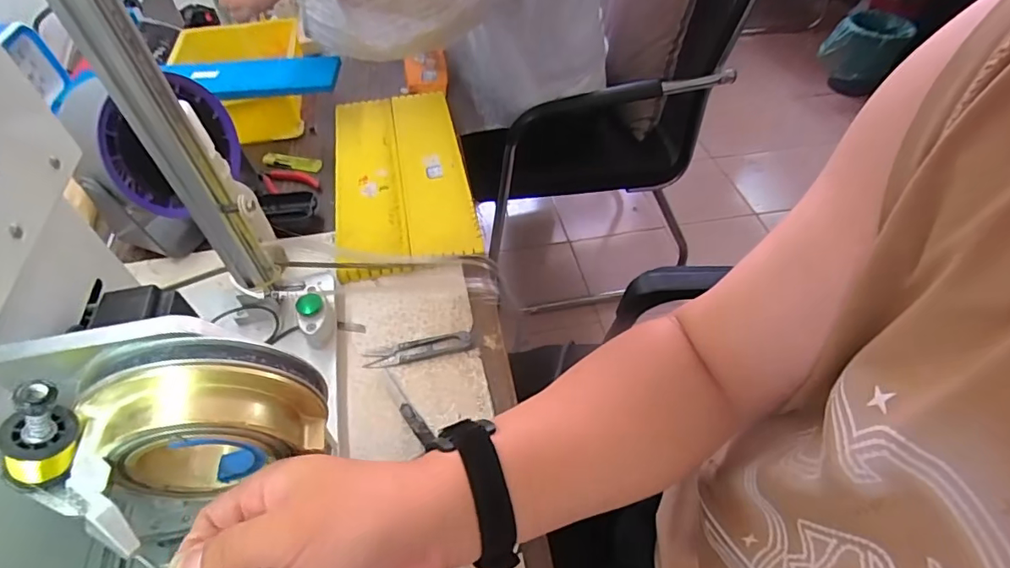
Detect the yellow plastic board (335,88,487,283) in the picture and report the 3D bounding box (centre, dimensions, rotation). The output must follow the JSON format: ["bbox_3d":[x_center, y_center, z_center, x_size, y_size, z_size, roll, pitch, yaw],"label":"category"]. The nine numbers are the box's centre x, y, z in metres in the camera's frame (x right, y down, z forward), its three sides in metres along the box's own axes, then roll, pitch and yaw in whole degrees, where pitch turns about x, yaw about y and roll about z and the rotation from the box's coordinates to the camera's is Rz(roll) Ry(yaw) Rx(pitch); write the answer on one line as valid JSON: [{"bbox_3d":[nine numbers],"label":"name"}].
[{"bbox_3d":[-0.135,-0.154,0.643,0.159,0.023,0.337,-9,51,-7],"label":"yellow plastic board"}]

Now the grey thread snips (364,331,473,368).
[{"bbox_3d":[-0.084,0.063,0.485,0.101,0.007,0.021,-10,51,-8],"label":"grey thread snips"}]

